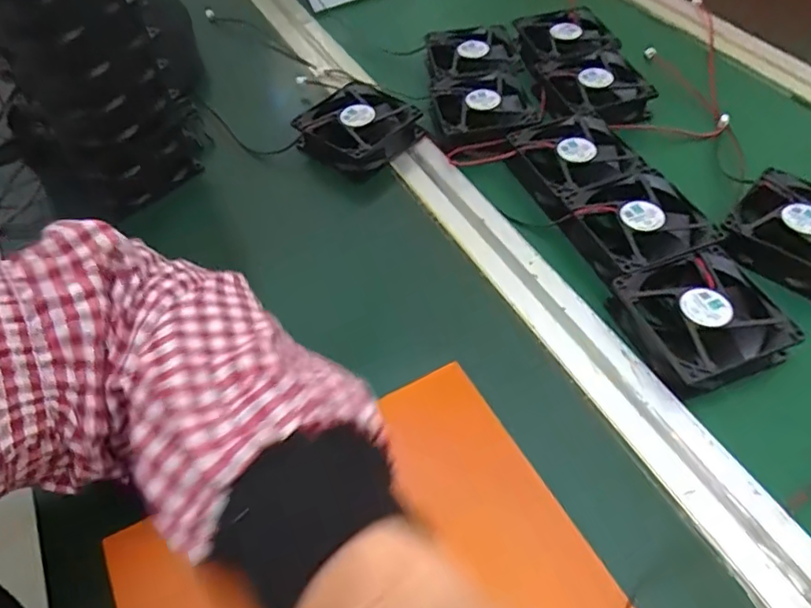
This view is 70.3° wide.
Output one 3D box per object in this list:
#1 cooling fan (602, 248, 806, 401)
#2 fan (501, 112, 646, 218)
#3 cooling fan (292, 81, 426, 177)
[{"bbox_3d":[0.181,0.008,0.354,0.084,0.024,0.080,-17,54,-11],"label":"cooling fan"},{"bbox_3d":[0.128,-0.111,0.443,0.086,0.021,0.086,-24,56,-17],"label":"fan"},{"bbox_3d":[-0.039,-0.146,0.476,0.082,0.029,0.077,33,60,23],"label":"cooling fan"}]

